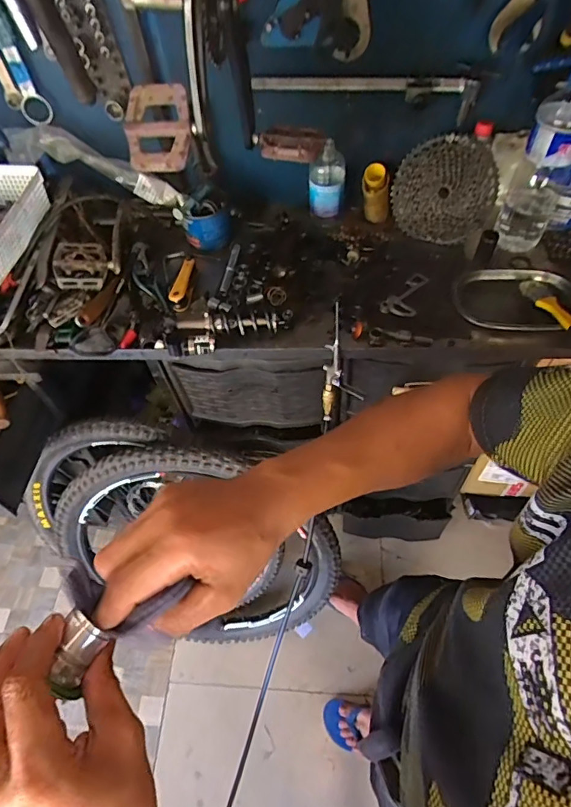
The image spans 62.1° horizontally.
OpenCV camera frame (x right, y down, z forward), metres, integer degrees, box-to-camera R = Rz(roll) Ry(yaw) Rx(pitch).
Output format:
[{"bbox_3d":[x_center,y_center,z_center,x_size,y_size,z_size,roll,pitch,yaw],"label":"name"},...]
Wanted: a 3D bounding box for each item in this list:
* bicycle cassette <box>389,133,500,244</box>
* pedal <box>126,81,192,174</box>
[{"bbox_3d":[0.312,-0.423,0.947,0.196,0.188,0.037,-4,21,23],"label":"bicycle cassette"},{"bbox_3d":[-0.183,-0.394,0.680,0.105,0.022,0.114,0,99,18],"label":"pedal"}]

